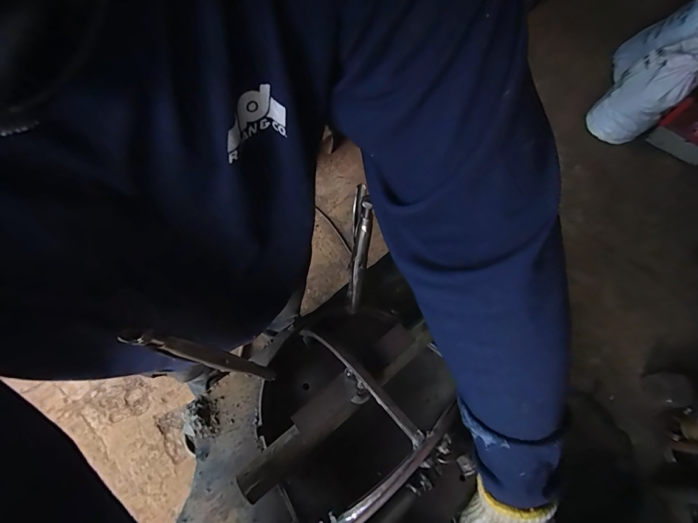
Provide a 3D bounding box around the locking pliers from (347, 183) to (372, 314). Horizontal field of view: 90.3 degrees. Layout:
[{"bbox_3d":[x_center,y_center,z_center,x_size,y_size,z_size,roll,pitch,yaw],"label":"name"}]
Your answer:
[{"bbox_3d":[0.009,-0.003,0.377,0.019,0.163,0.044,6,37,1],"label":"locking pliers"}]

